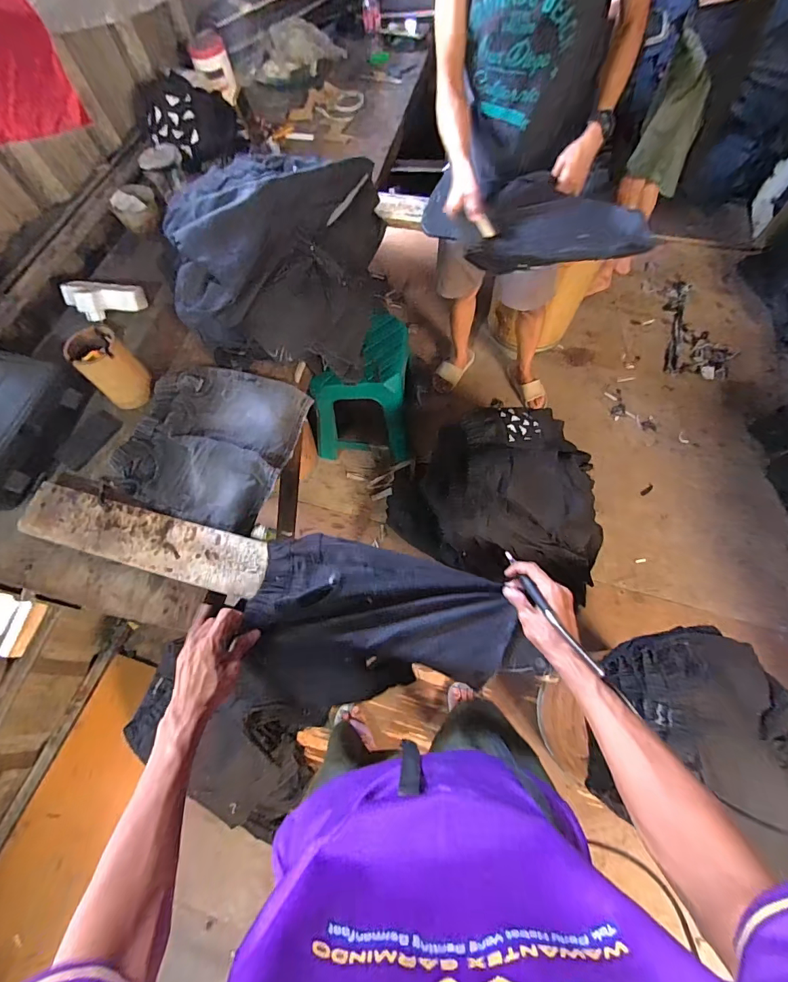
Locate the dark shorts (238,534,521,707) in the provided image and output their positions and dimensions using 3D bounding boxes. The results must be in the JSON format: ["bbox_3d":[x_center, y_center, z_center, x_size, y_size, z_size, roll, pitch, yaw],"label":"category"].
[{"bbox_3d":[-0.019,0.197,0.635,0.379,0.060,0.234,6,67,4],"label":"dark shorts"}]

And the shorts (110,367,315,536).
[{"bbox_3d":[-0.356,-0.103,0.822,0.294,0.047,0.309,18,68,9],"label":"shorts"}]

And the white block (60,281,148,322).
[{"bbox_3d":[-0.669,-0.431,0.949,0.198,0.042,0.094,7,67,4],"label":"white block"}]

